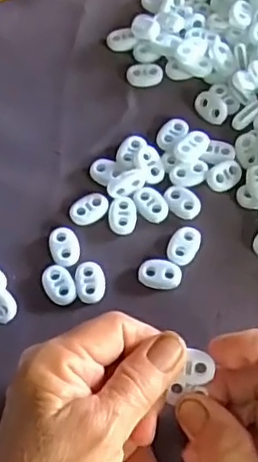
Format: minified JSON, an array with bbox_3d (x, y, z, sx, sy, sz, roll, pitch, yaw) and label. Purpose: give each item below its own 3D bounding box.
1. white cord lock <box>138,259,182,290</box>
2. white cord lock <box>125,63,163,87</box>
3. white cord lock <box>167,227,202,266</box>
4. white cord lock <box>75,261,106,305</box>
[{"bbox_3d":[0.017,0.023,0.332,0.022,0.004,0.015,8,64,5],"label":"white cord lock"},{"bbox_3d":[0.010,-0.097,0.390,0.022,0.006,0.014,-6,63,-2],"label":"white cord lock"},{"bbox_3d":[0.030,0.008,0.340,0.015,0.004,0.023,24,66,12],"label":"white cord lock"},{"bbox_3d":[-0.020,0.027,0.330,0.015,0.004,0.023,-4,63,-2],"label":"white cord lock"}]

